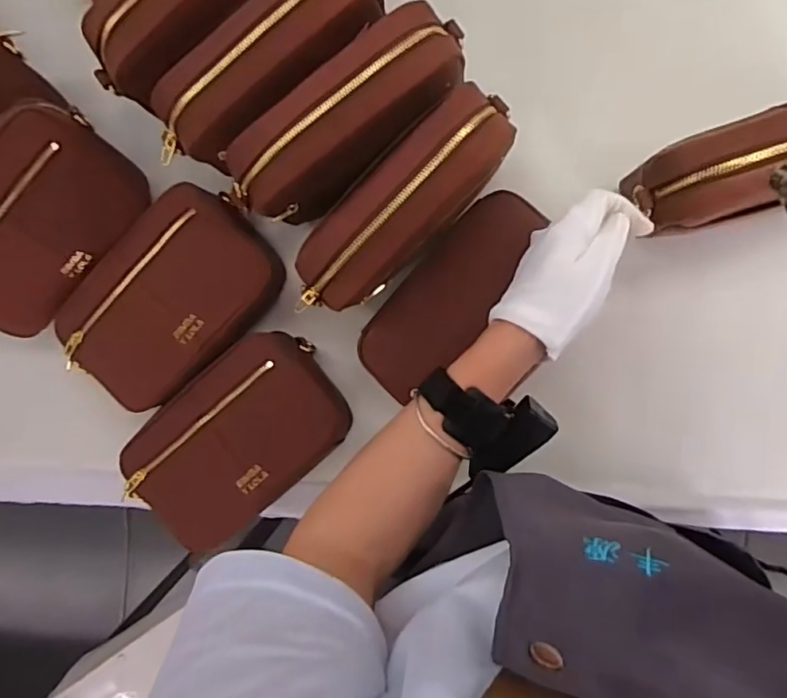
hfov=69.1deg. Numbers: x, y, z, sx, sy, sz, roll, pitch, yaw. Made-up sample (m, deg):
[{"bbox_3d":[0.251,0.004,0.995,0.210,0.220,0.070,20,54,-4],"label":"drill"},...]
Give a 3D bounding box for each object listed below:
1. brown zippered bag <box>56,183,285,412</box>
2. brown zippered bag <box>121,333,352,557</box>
[{"bbox_3d":[-0.203,-0.045,0.527,0.200,0.052,0.141,-41,88,7],"label":"brown zippered bag"},{"bbox_3d":[-0.141,0.082,0.517,0.198,0.057,0.128,-41,88,7],"label":"brown zippered bag"}]

